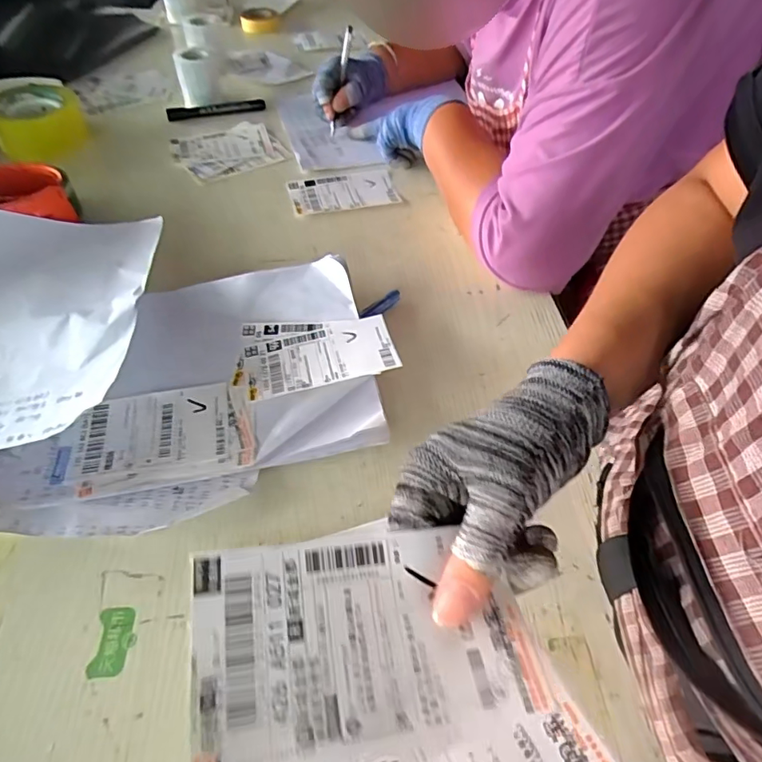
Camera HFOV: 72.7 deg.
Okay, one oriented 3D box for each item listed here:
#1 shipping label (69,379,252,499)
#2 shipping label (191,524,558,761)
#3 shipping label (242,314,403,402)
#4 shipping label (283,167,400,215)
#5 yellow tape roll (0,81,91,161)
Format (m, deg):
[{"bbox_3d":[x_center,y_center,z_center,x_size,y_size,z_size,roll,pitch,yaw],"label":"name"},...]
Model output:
[{"bbox_3d":[-0.174,0.043,0.413,0.135,0.006,0.088,-10,56,-10],"label":"shipping label"},{"bbox_3d":[-0.004,0.097,0.198,0.125,0.021,0.074,-7,55,-8],"label":"shipping label"},{"bbox_3d":[-0.054,-0.022,0.459,0.131,0.004,0.076,-15,47,-5],"label":"shipping label"},{"bbox_3d":[-0.047,-0.239,0.648,0.131,0.008,0.078,-13,56,-12],"label":"shipping label"},{"bbox_3d":[-0.423,-0.319,0.641,0.107,0.055,0.106,1,54,-2],"label":"yellow tape roll"}]

